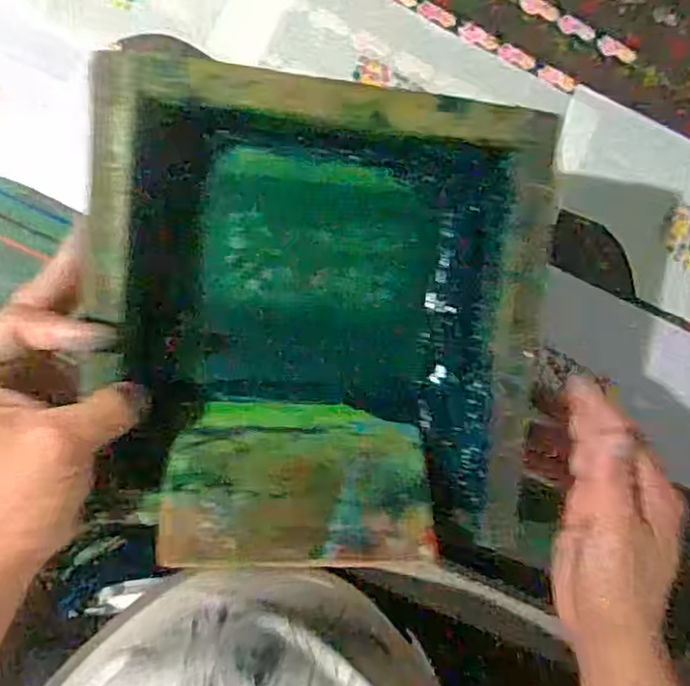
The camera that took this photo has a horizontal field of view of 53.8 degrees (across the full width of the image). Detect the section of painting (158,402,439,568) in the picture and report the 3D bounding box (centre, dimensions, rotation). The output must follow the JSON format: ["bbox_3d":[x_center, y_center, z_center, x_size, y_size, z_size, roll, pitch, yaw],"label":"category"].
[{"bbox_3d":[-0.025,0.076,0.380,0.144,0.010,0.095,1,58,-11],"label":"section of painting"}]

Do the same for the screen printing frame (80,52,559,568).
[{"bbox_3d":[-0.011,-0.015,0.385,0.246,0.070,0.261,1,85,-8],"label":"screen printing frame"}]

